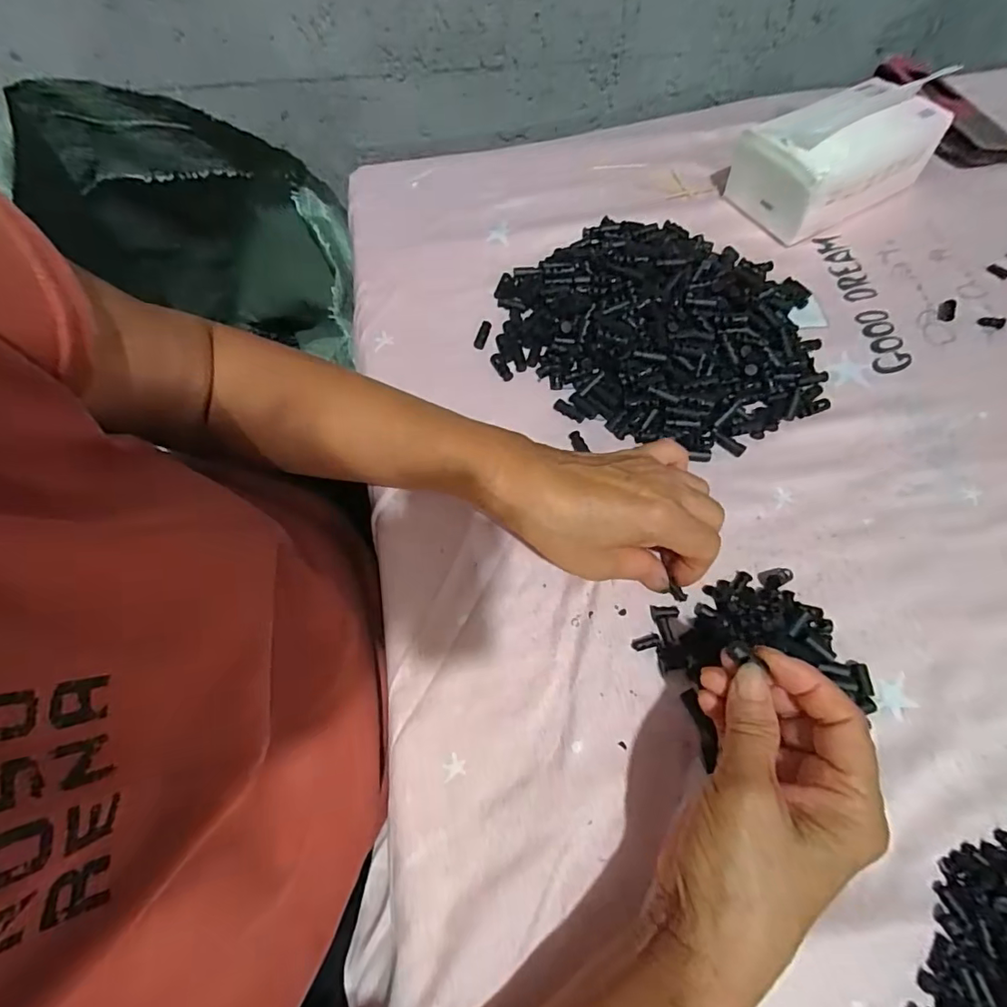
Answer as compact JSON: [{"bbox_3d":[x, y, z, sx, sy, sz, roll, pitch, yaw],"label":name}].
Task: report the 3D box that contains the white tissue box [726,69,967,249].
[{"bbox_3d":[0.293,-0.316,0.475,0.174,0.081,0.106,-28,66,-12],"label":"white tissue box"}]

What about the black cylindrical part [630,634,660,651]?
[{"bbox_3d":[0.088,0.086,0.327,0.018,0.004,0.008,-15,64,-6],"label":"black cylindrical part"}]

